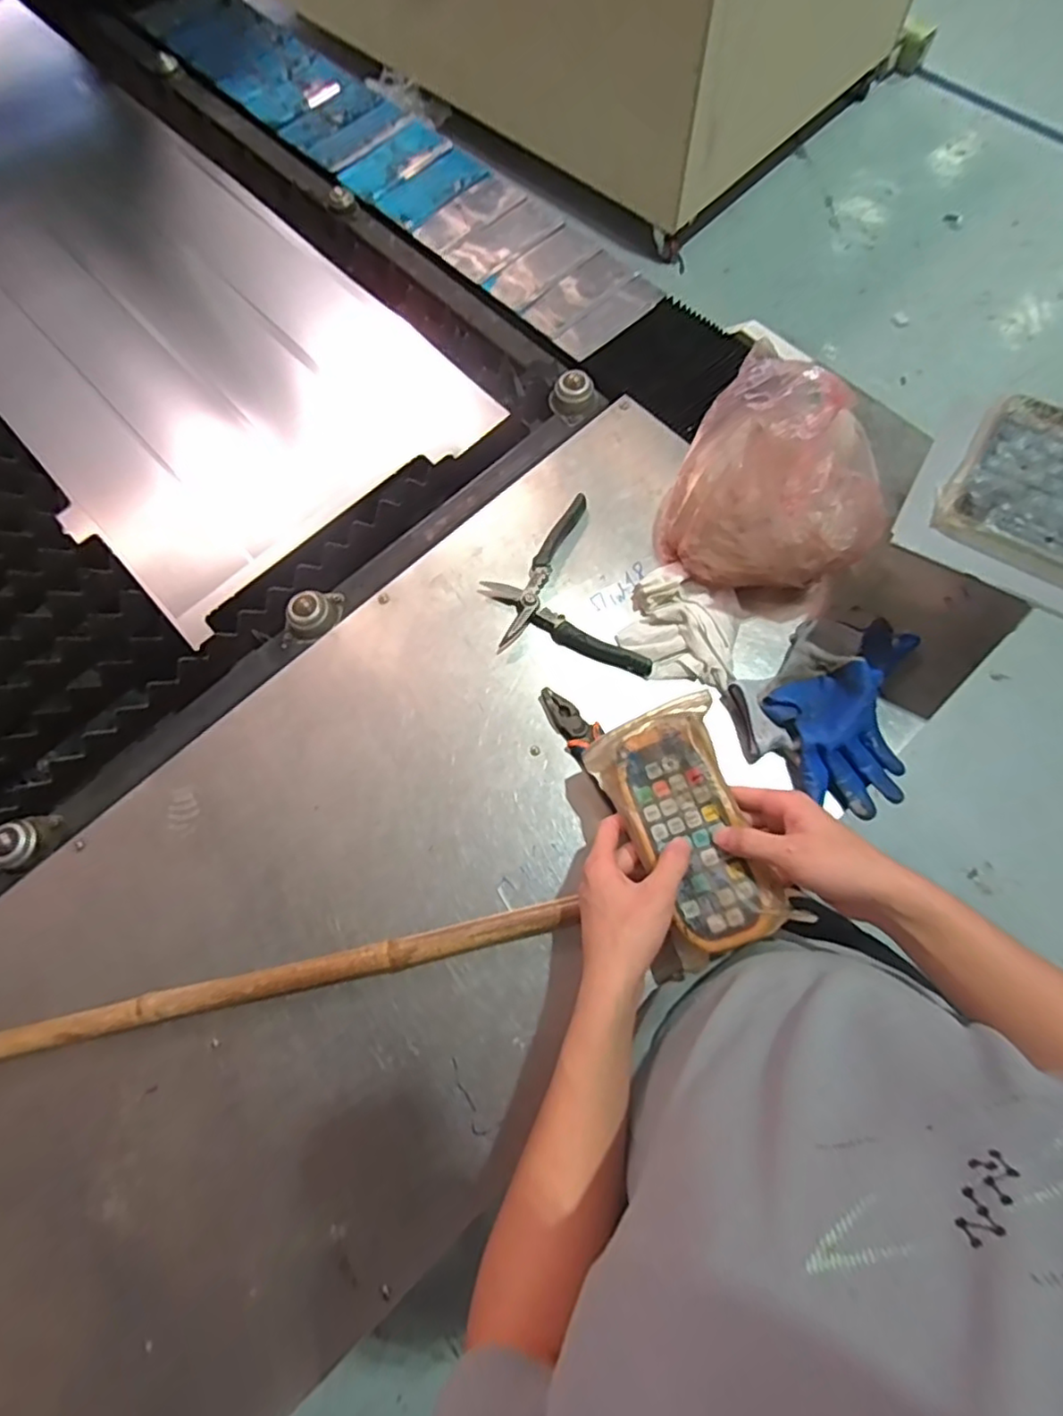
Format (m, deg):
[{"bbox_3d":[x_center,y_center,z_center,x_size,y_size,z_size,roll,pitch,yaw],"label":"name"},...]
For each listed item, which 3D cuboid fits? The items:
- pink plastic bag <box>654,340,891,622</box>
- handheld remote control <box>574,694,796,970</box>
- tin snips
[{"bbox_3d":[0.237,-0.212,0.628,0.192,0.227,0.151,6,73,2],"label":"pink plastic bag"},{"bbox_3d":[0.133,0.100,0.551,0.109,0.045,0.200,-26,74,9],"label":"handheld remote control"},{"bbox_3d":[0.026,-0.117,0.711,0.144,0.021,0.218,-19,74,-6],"label":"tin snips"}]

